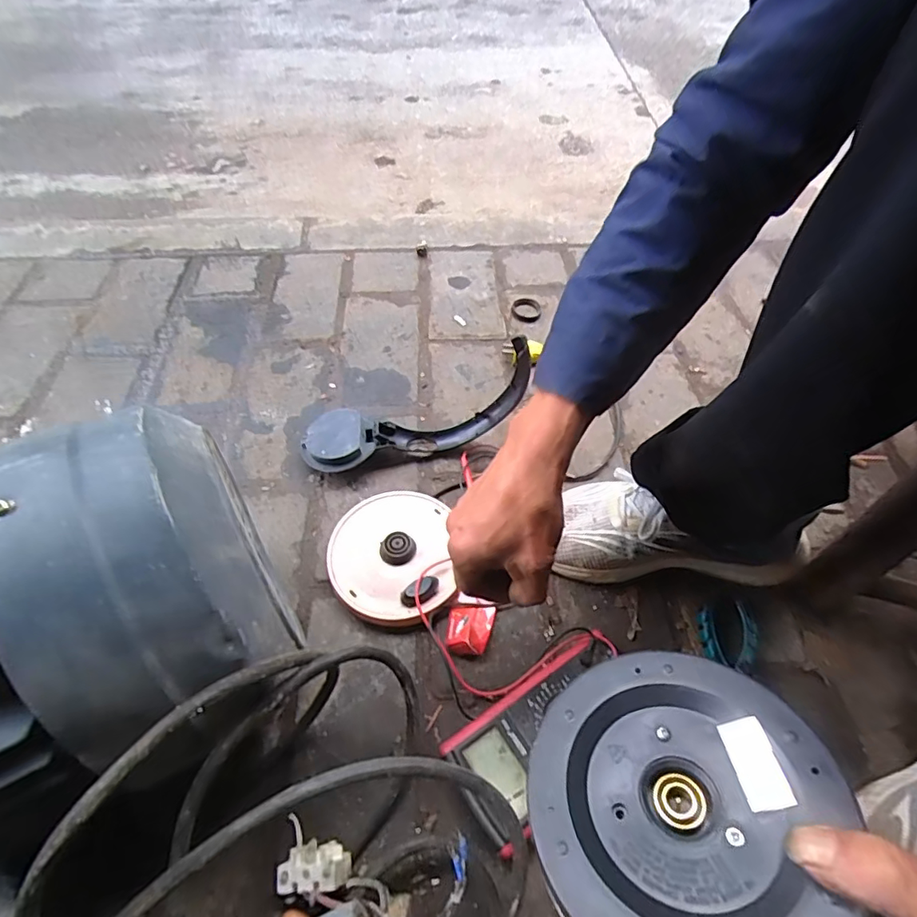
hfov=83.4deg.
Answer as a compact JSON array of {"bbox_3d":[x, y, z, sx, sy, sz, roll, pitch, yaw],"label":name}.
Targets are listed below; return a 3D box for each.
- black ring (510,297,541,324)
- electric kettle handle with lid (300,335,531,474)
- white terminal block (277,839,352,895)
[{"bbox_3d":[0.104,-0.228,0.792,0.046,0.008,0.057,-6,53,-4],"label":"black ring"},{"bbox_3d":[-0.051,-0.047,0.587,0.276,0.120,0.070,-15,53,4],"label":"electric kettle handle with lid"},{"bbox_3d":[-0.101,0.285,0.361,0.049,0.015,0.028,-1,55,-4],"label":"white terminal block"}]

